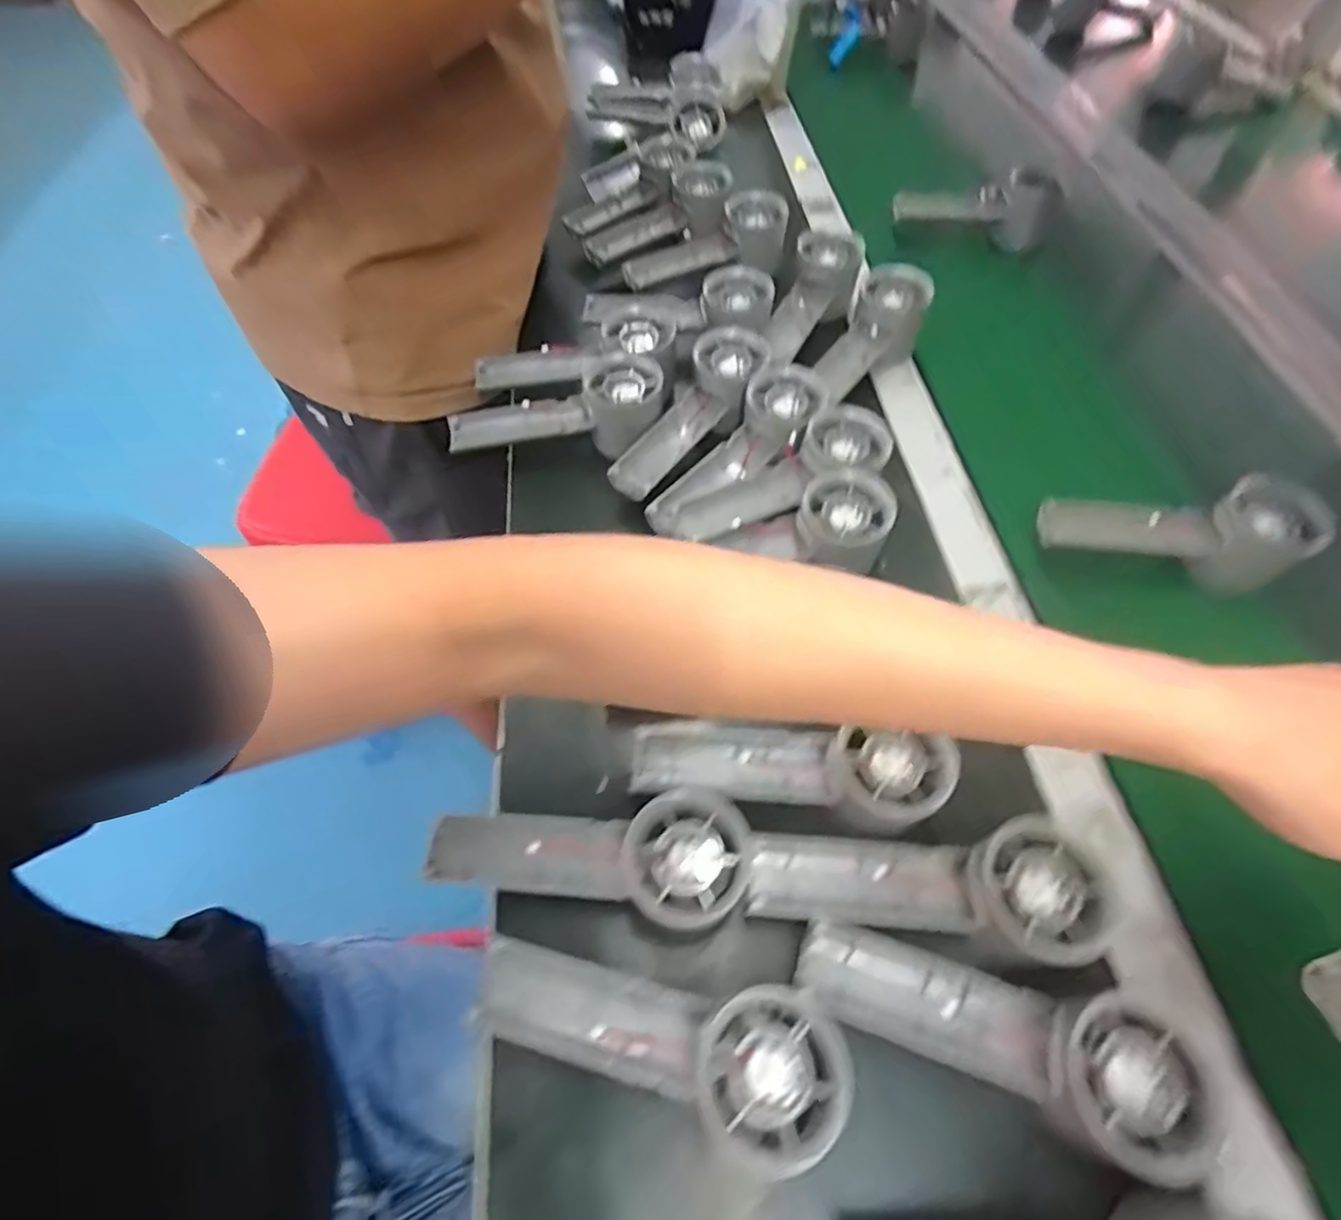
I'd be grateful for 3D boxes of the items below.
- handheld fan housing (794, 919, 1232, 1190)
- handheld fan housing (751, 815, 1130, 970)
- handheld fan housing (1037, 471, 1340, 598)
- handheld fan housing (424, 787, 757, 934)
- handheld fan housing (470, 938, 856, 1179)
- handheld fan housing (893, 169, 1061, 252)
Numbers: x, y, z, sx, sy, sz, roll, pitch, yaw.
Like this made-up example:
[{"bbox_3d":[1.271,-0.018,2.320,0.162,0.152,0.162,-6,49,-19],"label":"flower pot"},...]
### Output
[{"bbox_3d":[0.132,0.178,0.263,0.152,0.029,0.059,12,59,7],"label":"handheld fan housing"},{"bbox_3d":[0.118,0.130,0.292,0.152,0.027,0.057,0,58,0],"label":"handheld fan housing"},{"bbox_3d":[0.327,-0.052,0.423,0.153,0.066,0.051,2,58,2],"label":"handheld fan housing"},{"bbox_3d":[-0.039,0.119,0.302,0.157,0.027,0.061,-2,58,-1],"label":"handheld fan housing"},{"bbox_3d":[-0.008,0.179,0.265,0.157,0.027,0.056,10,59,6],"label":"handheld fan housing"},{"bbox_3d":[0.302,-0.405,0.640,0.153,0.057,0.051,2,58,1],"label":"handheld fan housing"}]

